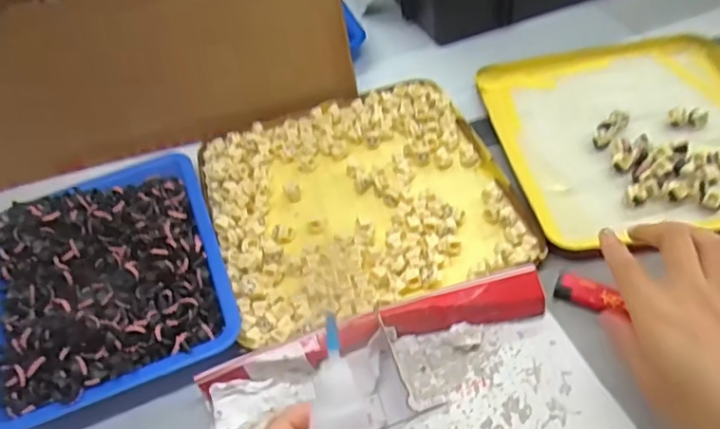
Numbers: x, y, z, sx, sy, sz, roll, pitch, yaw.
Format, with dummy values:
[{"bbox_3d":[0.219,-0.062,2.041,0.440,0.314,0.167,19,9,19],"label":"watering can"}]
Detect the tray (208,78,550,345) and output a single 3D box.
[{"bbox_3d":[-0.002,-0.021,0.478,0.236,0.021,0.228,-17,52,-7],"label":"tray"}]

